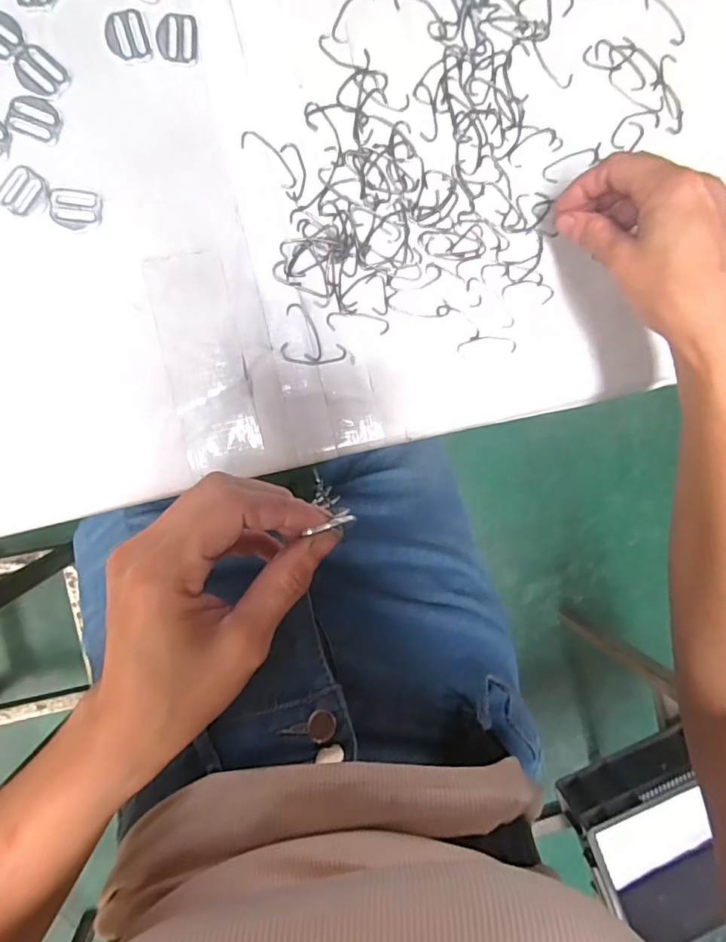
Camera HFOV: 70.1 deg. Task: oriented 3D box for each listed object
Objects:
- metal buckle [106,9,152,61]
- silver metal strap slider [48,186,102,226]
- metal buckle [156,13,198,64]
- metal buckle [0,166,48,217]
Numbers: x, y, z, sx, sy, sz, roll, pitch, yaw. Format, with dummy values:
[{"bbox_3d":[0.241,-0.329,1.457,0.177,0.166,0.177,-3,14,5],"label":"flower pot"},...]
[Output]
[{"bbox_3d":[-0.135,-0.249,0.295,0.022,0.004,0.025,-13,95,-6],"label":"metal buckle"},{"bbox_3d":[-0.169,-0.155,0.302,0.028,0.004,0.020,4,93,-7],"label":"silver metal strap slider"},{"bbox_3d":[-0.107,-0.251,0.299,0.022,0.004,0.025,1,93,-7],"label":"metal buckle"},{"bbox_3d":[-0.197,-0.162,0.300,0.020,0.004,0.026,35,89,-8],"label":"metal buckle"}]

